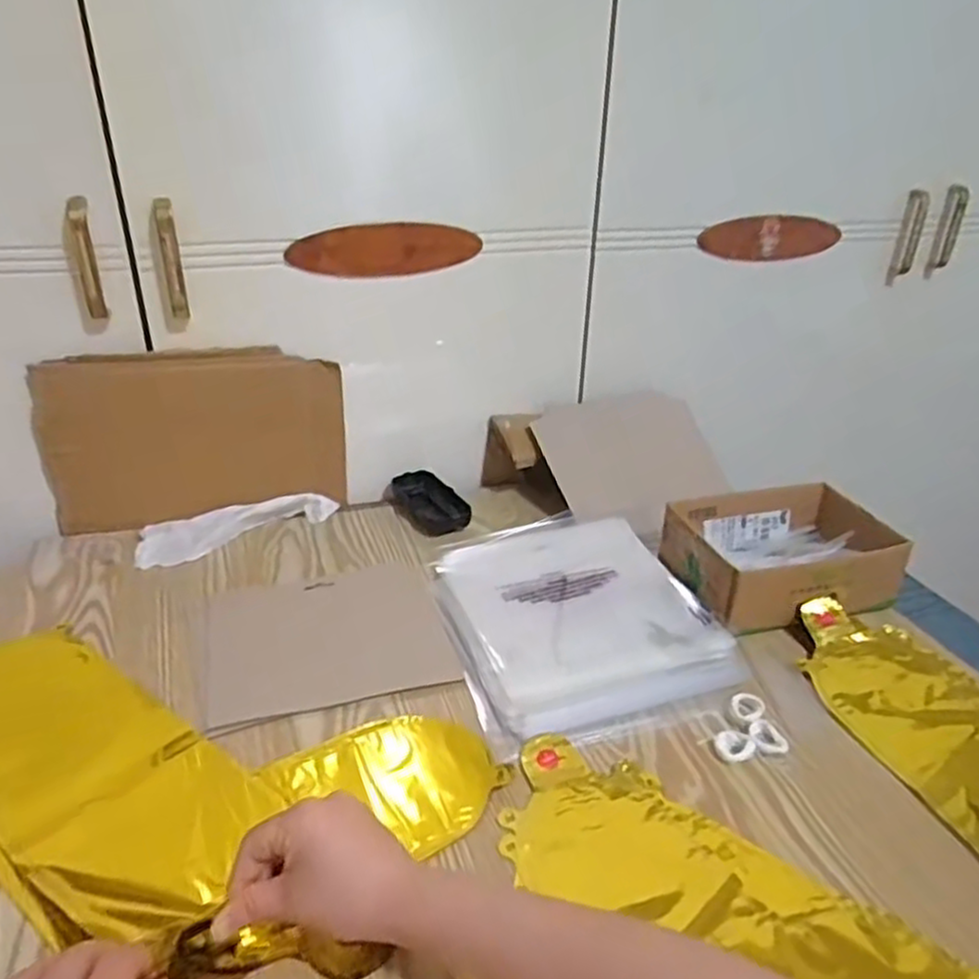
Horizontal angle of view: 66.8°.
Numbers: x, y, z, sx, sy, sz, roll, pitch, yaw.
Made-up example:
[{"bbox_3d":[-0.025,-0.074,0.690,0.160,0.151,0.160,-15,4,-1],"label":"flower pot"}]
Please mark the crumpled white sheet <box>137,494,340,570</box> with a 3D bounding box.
[{"bbox_3d":[-0.252,0.032,0.750,0.195,0.024,0.064,-14,32,-28],"label":"crumpled white sheet"}]

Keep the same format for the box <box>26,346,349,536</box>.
[{"bbox_3d":[-0.286,-0.050,0.734,0.278,0.177,0.018,-6,30,-16],"label":"box"}]

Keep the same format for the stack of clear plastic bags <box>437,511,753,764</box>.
[{"bbox_3d":[0.073,0.099,0.659,0.223,0.026,0.271,-7,30,-17],"label":"stack of clear plastic bags"}]

